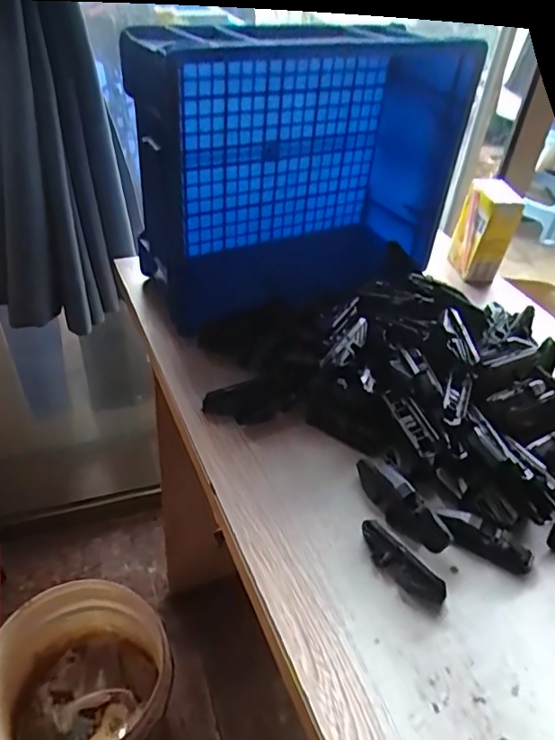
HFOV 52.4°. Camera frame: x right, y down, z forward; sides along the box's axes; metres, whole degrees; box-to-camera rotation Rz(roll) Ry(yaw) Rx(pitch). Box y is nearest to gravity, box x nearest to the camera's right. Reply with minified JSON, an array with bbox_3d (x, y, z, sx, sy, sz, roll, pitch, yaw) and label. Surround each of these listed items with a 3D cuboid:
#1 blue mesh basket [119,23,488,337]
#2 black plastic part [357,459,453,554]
[{"bbox_3d":[0.028,-0.220,0.623,0.351,0.228,0.172,-18,46,-25],"label":"blue mesh basket"},{"bbox_3d":[0.092,0.104,0.428,0.016,0.038,0.087,-24,49,-30],"label":"black plastic part"}]

